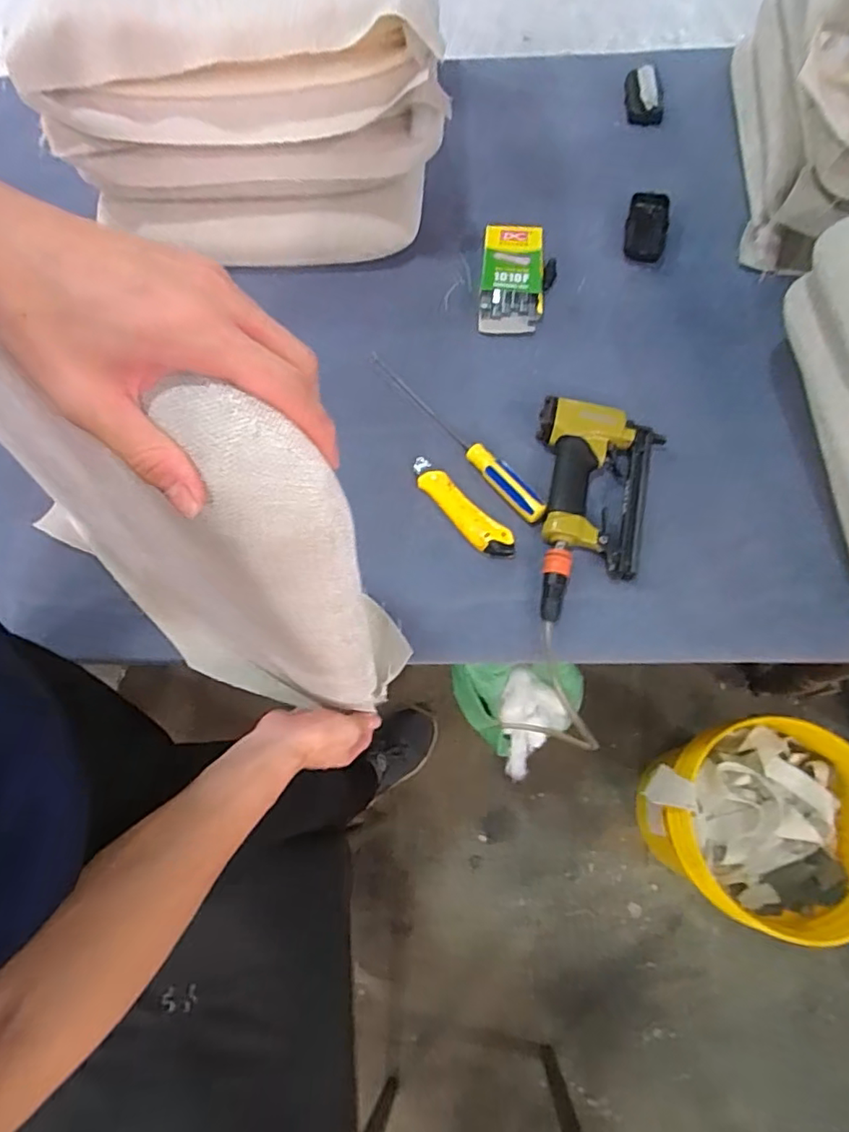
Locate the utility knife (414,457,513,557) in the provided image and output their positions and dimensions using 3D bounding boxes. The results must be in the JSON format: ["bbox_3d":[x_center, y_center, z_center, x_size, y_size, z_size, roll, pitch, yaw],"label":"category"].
[{"bbox_3d":[0.038,-0.065,0.641,0.036,0.017,0.154,-40,73,-11],"label":"utility knife"}]

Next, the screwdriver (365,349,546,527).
[{"bbox_3d":[0.032,-0.158,0.669,0.024,0.025,0.290,-38,73,-11],"label":"screwdriver"}]

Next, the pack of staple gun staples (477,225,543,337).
[{"bbox_3d":[0.112,-0.371,0.747,0.076,0.027,0.153,3,70,4],"label":"pack of staple gun staples"}]

